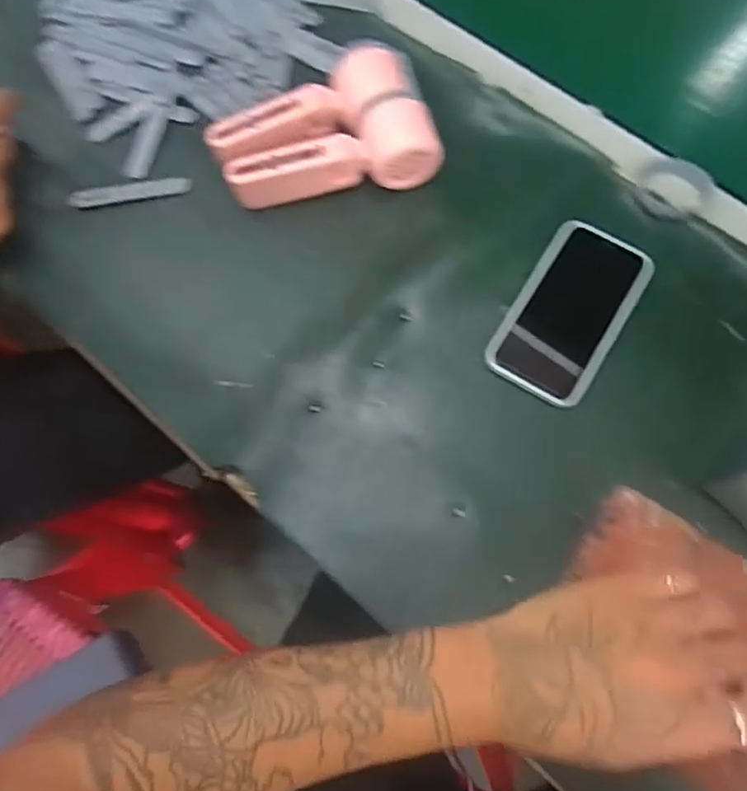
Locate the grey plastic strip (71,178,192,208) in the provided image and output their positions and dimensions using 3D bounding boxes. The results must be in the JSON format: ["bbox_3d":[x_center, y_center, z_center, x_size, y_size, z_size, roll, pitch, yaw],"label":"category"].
[{"bbox_3d":[-0.207,-0.175,0.518,0.099,0.004,0.017,-12,82,-8],"label":"grey plastic strip"}]

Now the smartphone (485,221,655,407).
[{"bbox_3d":[0.152,-0.066,0.472,0.080,0.009,0.147,32,76,10],"label":"smartphone"}]

